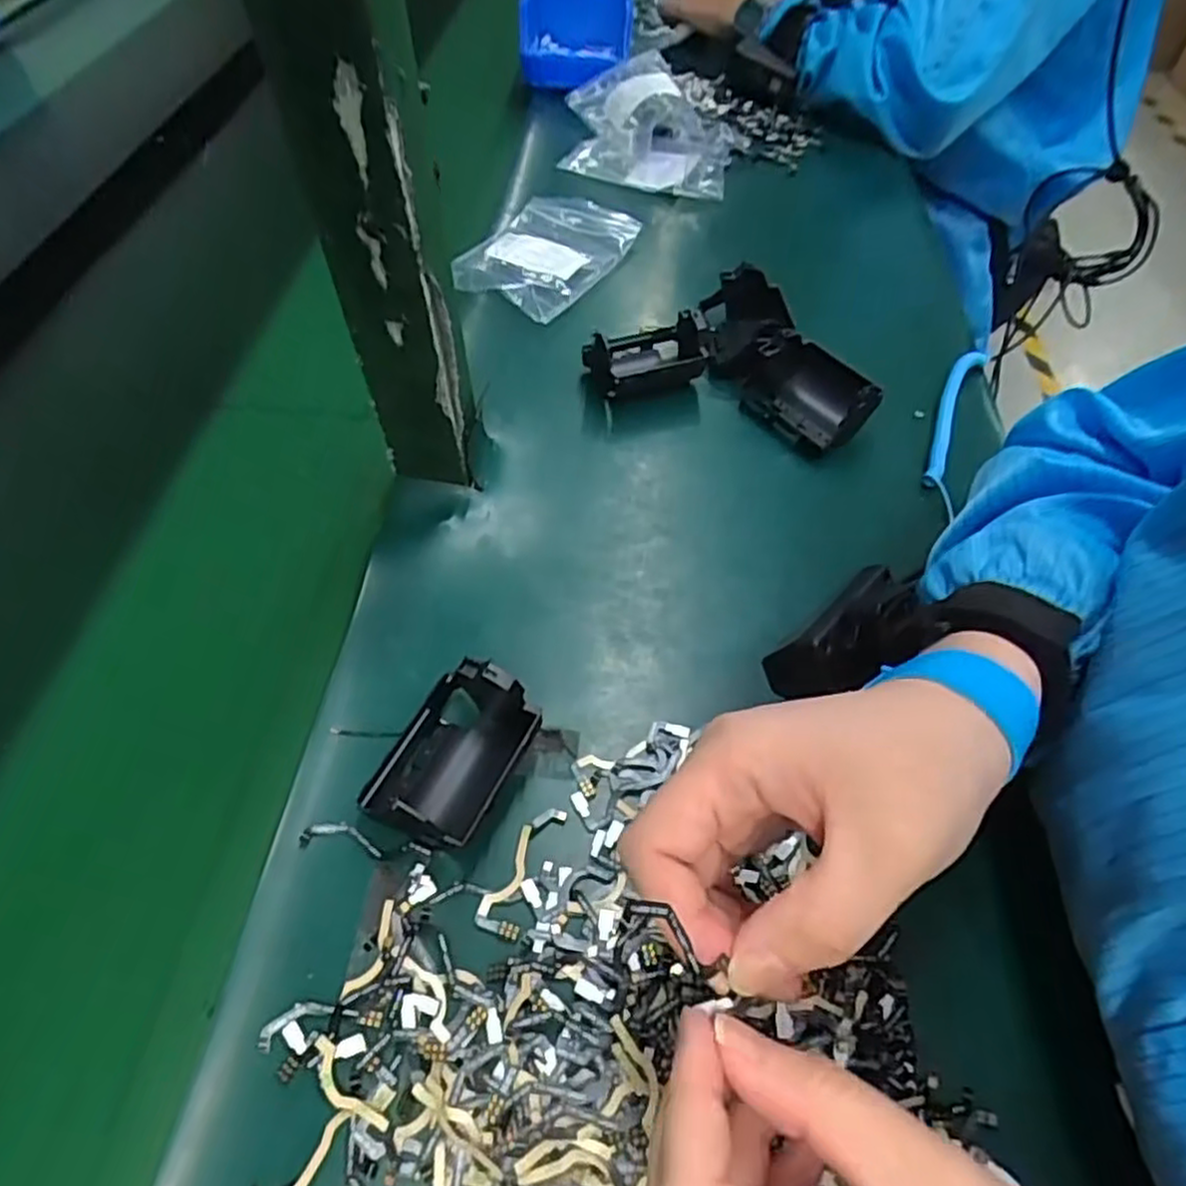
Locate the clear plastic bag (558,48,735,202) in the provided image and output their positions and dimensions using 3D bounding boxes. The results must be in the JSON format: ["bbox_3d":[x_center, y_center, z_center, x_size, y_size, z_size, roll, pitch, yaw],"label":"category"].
[{"bbox_3d":[0.051,-0.428,0.666,0.155,0.041,0.201,7,54,2],"label":"clear plastic bag"}]

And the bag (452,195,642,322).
[{"bbox_3d":[-0.036,-0.259,0.553,0.101,0.018,0.156,24,56,13],"label":"bag"}]

